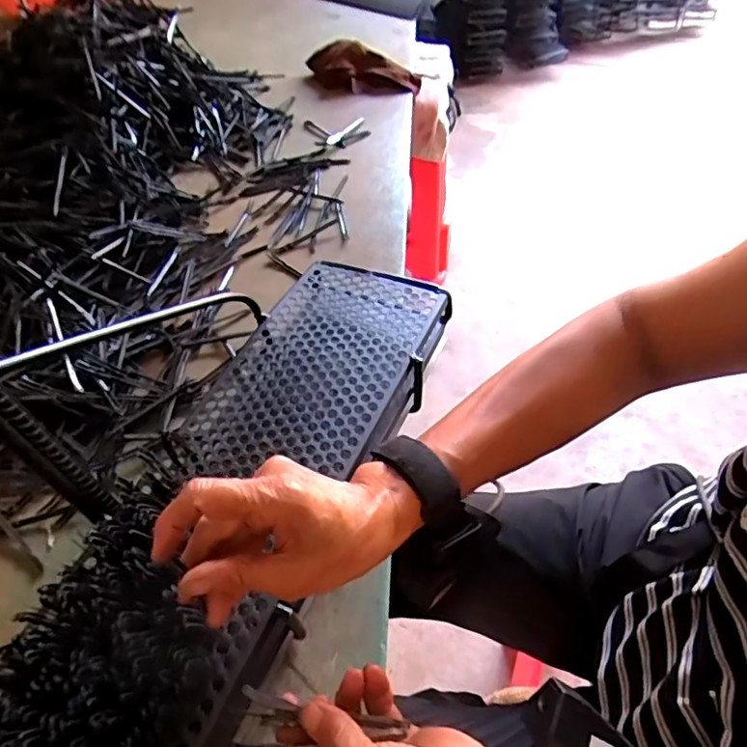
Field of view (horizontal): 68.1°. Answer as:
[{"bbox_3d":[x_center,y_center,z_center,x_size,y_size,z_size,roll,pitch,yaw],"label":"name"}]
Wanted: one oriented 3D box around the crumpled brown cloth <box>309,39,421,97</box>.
[{"bbox_3d":[-0.021,-0.490,0.884,0.187,0.051,0.066,15,54,12],"label":"crumpled brown cloth"}]

